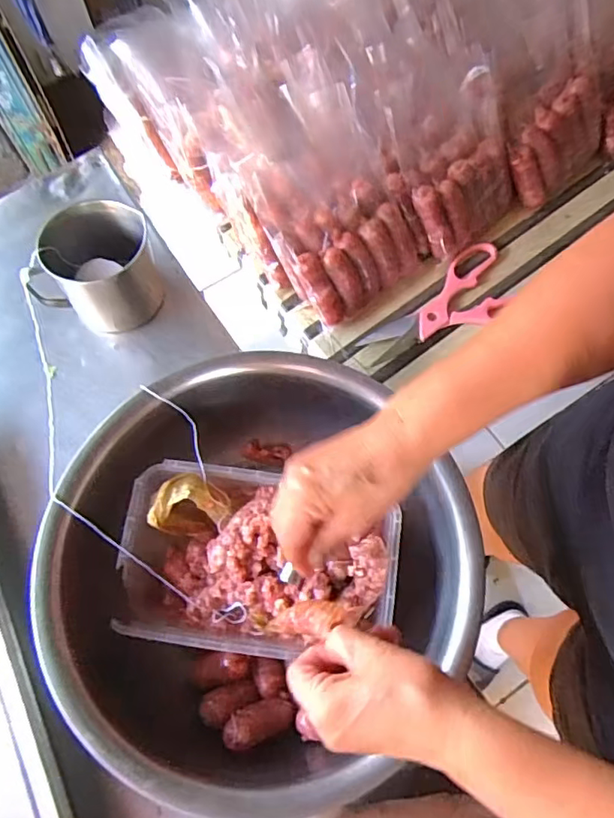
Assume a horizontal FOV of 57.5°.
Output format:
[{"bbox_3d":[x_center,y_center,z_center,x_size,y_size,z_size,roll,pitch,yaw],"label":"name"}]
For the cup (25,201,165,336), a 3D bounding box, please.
[{"bbox_3d":[-0.254,-0.165,0.680,0.130,0.106,0.124,-1,67,2],"label":"cup"}]

